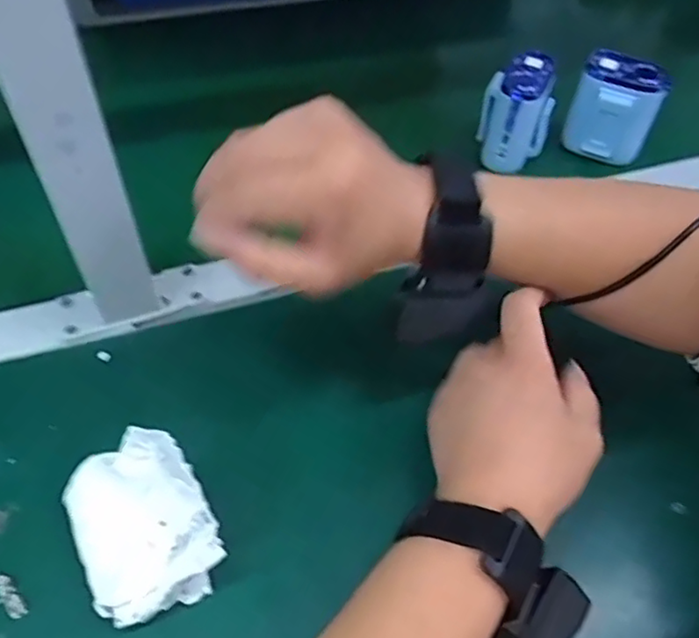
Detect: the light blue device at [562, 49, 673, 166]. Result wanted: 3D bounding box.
[{"bbox_3d":[0.232,-0.184,0.547,0.069,0.076,0.044,15,52,9],"label":"light blue device"}]

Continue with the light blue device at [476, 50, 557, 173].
[{"bbox_3d":[0.145,-0.178,0.540,0.057,0.076,0.064,18,52,11],"label":"light blue device"}]

